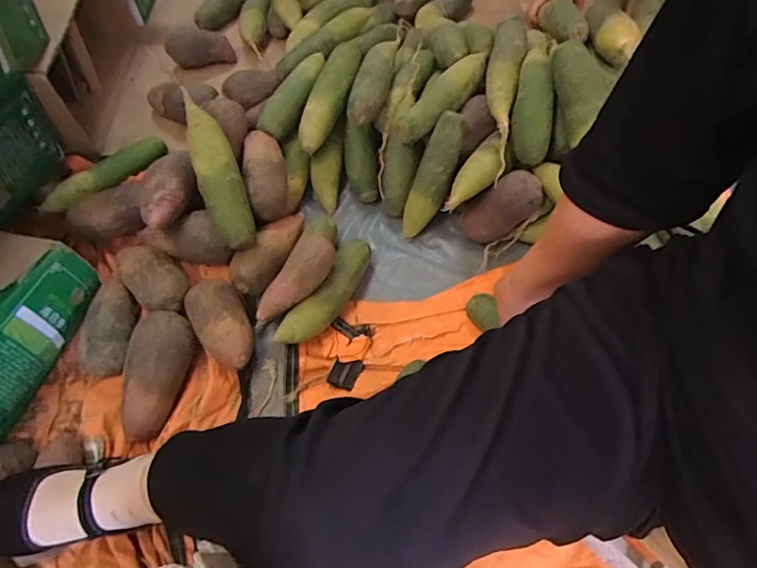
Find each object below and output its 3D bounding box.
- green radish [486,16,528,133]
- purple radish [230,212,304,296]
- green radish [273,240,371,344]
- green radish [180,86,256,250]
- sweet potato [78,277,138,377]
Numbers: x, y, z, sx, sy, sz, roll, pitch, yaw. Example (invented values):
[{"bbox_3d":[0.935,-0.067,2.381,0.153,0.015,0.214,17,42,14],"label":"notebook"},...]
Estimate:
[{"bbox_3d":[0.196,-0.326,0.772,0.051,0.048,0.231,11,60,7],"label":"green radish"},{"bbox_3d":[-0.158,-0.057,0.744,0.061,0.049,0.156,28,63,16],"label":"purple radish"},{"bbox_3d":[-0.069,0.017,0.724,0.053,0.056,0.197,25,63,15],"label":"green radish"},{"bbox_3d":[-0.231,-0.164,0.715,0.060,0.054,0.236,-19,86,-10],"label":"green radish"},{"bbox_3d":[-0.375,0.056,0.697,0.062,0.059,0.148,-7,59,-3],"label":"sweet potato"}]

